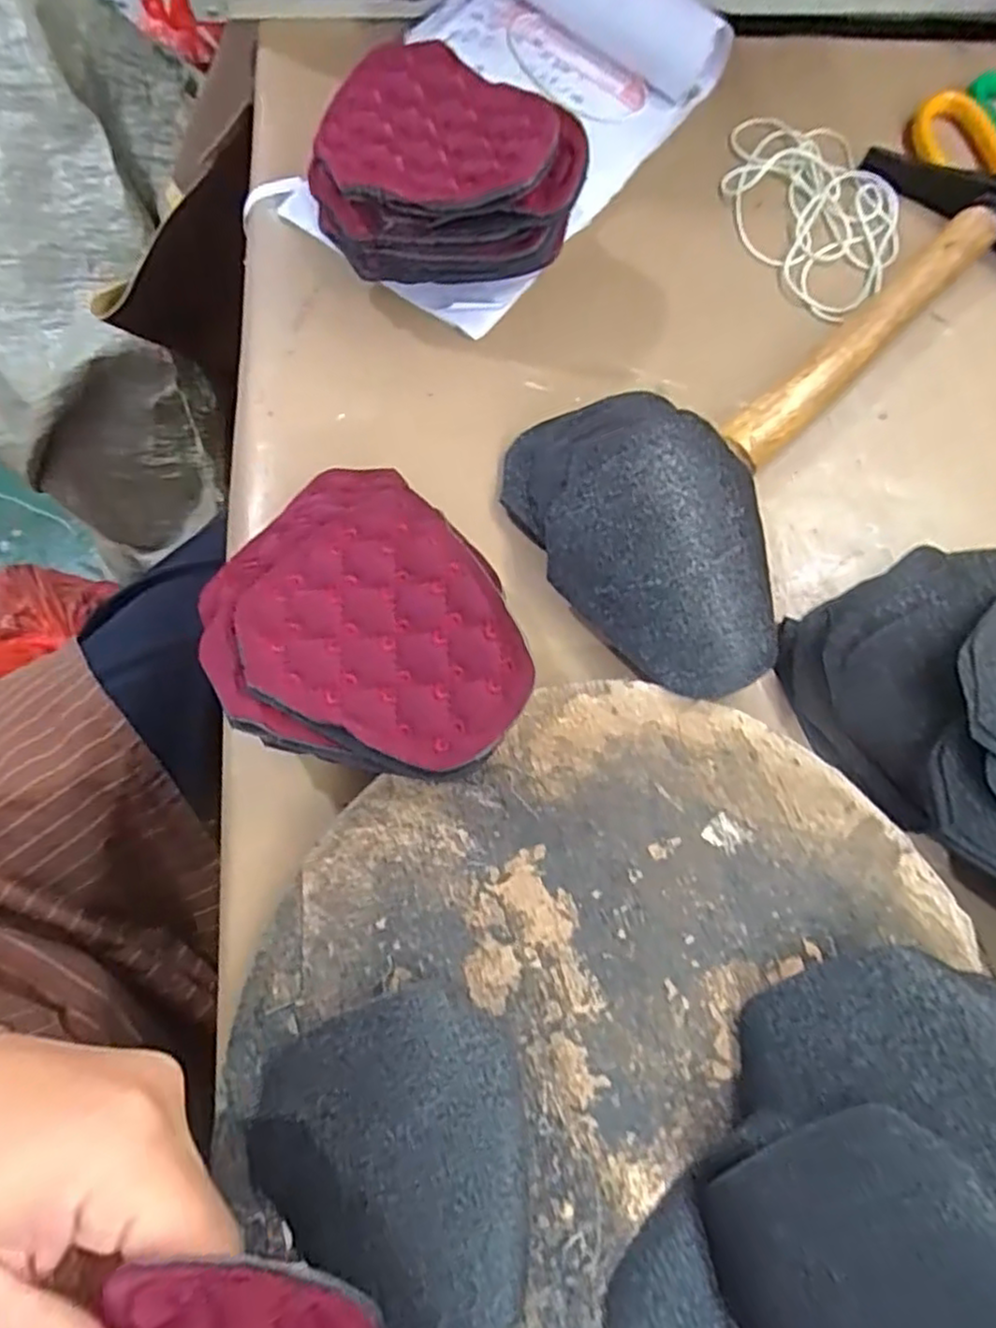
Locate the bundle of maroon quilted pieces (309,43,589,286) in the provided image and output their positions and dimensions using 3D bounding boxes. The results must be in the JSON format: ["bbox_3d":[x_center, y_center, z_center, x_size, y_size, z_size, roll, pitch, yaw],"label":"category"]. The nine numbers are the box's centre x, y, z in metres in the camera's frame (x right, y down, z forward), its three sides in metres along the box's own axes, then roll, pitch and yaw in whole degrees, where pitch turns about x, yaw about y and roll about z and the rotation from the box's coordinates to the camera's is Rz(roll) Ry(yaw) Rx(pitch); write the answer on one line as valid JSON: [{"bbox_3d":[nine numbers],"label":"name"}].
[{"bbox_3d":[-0.021,-0.219,0.322,0.115,0.066,0.086,8,73,-1],"label":"bundle of maroon quilted pieces"}]

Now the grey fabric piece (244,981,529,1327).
[{"bbox_3d":[-0.029,0.164,0.225,0.085,0.011,0.101,-22,75,-10],"label":"grey fabric piece"}]

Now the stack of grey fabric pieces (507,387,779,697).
[{"bbox_3d":[0.067,-0.054,0.292,0.092,0.031,0.138,-22,75,-10],"label":"stack of grey fabric pieces"}]

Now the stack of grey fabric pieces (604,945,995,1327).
[{"bbox_3d":[0.123,0.175,0.208,0.124,0.044,0.163,32,74,7],"label":"stack of grey fabric pieces"}]

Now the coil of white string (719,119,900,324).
[{"bbox_3d":[0.173,-0.250,0.378,0.085,0.010,0.130,-24,76,-10],"label":"coil of white string"}]

